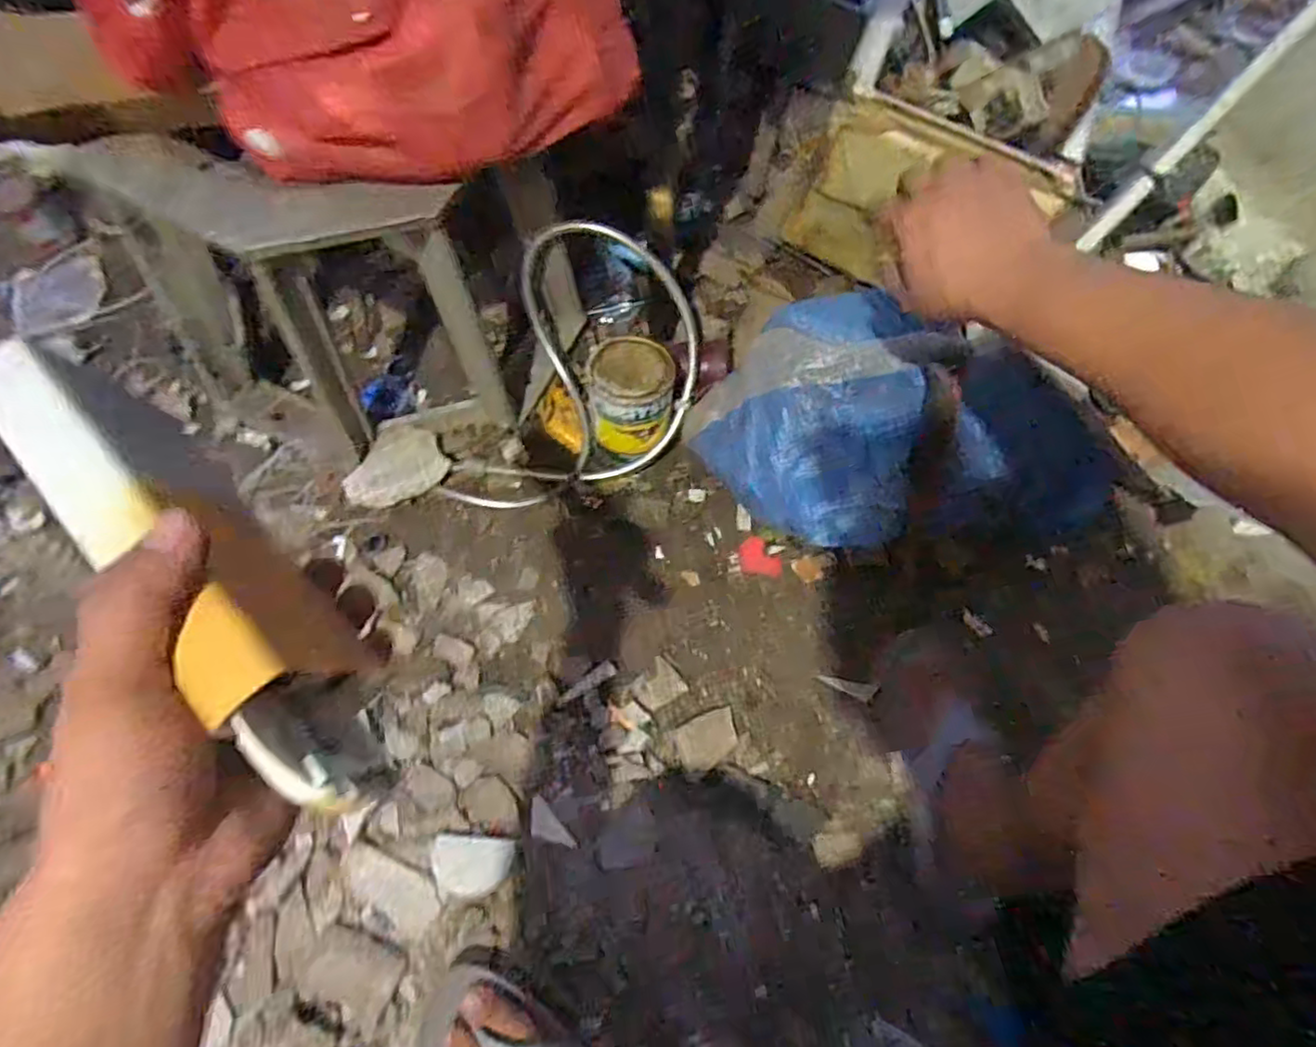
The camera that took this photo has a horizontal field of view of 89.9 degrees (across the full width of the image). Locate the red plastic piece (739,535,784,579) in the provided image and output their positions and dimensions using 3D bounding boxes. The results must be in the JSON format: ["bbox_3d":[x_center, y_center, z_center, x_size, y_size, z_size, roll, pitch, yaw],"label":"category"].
[{"bbox_3d":[0.130,0.042,0.827,0.053,0.005,0.048,10,66,0],"label":"red plastic piece"}]

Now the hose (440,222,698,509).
[{"bbox_3d":[-0.097,-0.166,0.802,0.253,0.187,0.322,22,67,6],"label":"hose"}]

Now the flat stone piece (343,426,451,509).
[{"bbox_3d":[-0.336,-0.071,0.837,0.124,0.021,0.088,-29,71,-15],"label":"flat stone piece"}]

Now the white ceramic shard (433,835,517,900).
[{"bbox_3d":[-0.191,0.352,0.676,0.079,0.012,0.054,4,66,-2],"label":"white ceramic shard"}]

